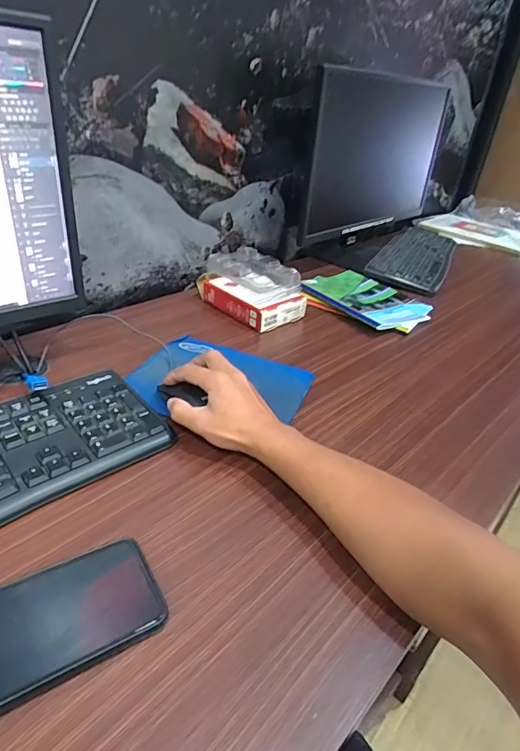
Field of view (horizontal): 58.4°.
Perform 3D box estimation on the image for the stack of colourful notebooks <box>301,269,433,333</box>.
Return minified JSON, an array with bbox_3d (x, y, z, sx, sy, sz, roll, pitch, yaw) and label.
[{"bbox_3d":[0.182,-0.137,0.837,0.165,0.026,0.225,-23,44,-38],"label":"stack of colourful notebooks"}]

